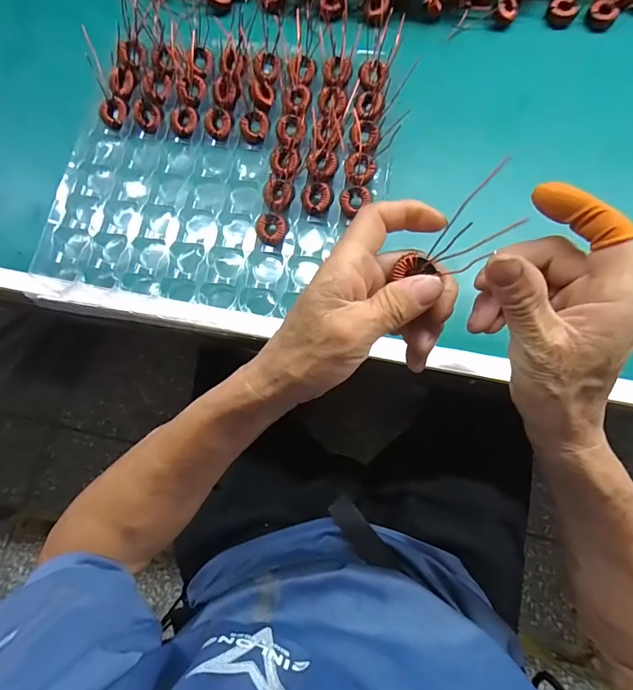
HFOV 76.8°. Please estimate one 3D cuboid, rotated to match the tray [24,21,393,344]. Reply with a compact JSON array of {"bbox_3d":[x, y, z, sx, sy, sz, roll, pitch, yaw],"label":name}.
[{"bbox_3d":[-0.084,-0.148,0.361,0.275,0.029,0.272,8,80,3],"label":"tray"}]

